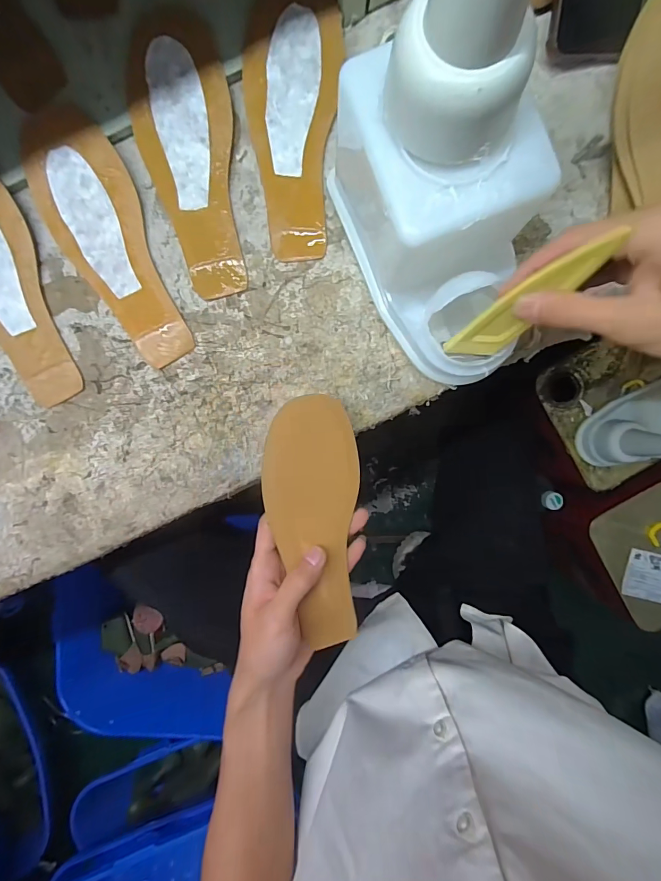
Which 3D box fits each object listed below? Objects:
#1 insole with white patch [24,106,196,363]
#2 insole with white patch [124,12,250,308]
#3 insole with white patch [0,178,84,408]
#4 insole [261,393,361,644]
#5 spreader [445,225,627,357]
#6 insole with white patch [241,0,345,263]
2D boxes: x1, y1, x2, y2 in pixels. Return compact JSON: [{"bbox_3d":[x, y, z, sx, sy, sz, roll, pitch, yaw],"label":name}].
[{"bbox_3d":[-0.187,-0.166,0.338,0.073,0.008,0.215,-22,99,-1],"label":"insole with white patch"},{"bbox_3d":[-0.115,-0.231,0.328,0.075,0.009,0.215,-7,97,-1],"label":"insole with white patch"},{"bbox_3d":[-0.277,-0.133,0.335,0.070,0.010,0.212,-19,97,0],"label":"insole with white patch"},{"bbox_3d":[-0.013,0.070,0.331,0.075,0.007,0.205,-5,98,-11],"label":"insole"},{"bbox_3d":[0.127,-0.087,0.261,0.037,0.120,0.006,15,66,-20],"label":"spreader"},{"bbox_3d":[-0.032,-0.257,0.327,0.074,0.011,0.205,1,97,-2],"label":"insole with white patch"}]

